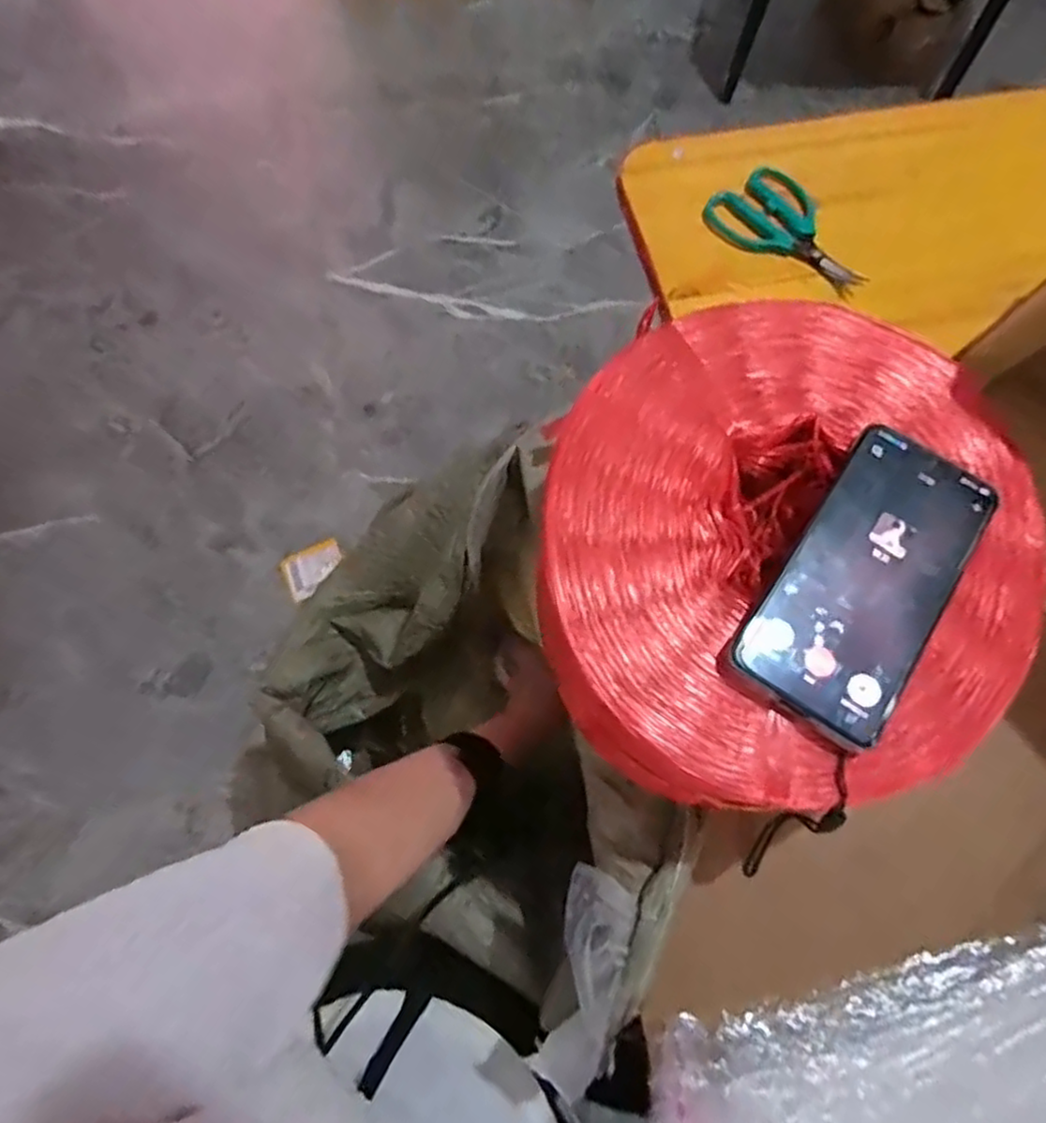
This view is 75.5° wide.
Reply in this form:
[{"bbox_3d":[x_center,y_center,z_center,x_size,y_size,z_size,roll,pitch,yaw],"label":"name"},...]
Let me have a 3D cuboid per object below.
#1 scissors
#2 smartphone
[{"bbox_3d":[0.245,-0.297,0.616,0.088,0.014,0.153,-38,75,-15],"label":"scissors"},{"bbox_3d":[0.173,0.007,0.340,0.075,0.017,0.165,34,72,10],"label":"smartphone"}]

